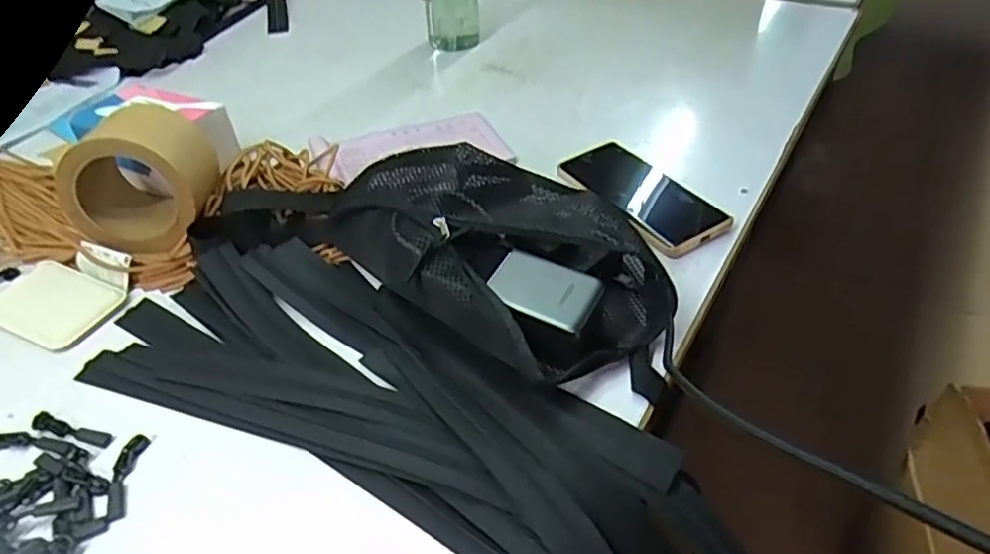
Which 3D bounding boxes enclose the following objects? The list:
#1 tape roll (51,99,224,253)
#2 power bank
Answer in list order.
[{"bbox_3d":[-0.302,-0.091,0.549,0.102,0.111,0.102,-5,32,-4],"label":"tape roll"},{"bbox_3d":[0.034,0.008,0.445,0.074,0.010,0.049,19,46,22],"label":"power bank"}]

